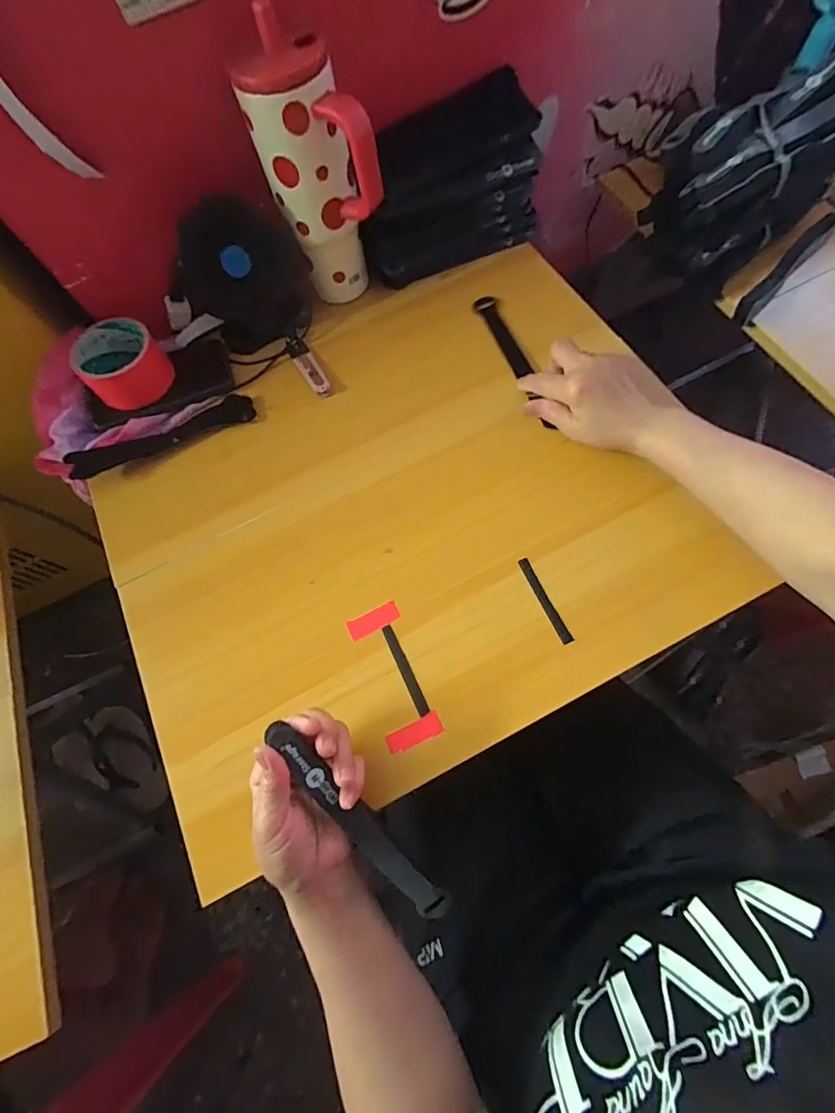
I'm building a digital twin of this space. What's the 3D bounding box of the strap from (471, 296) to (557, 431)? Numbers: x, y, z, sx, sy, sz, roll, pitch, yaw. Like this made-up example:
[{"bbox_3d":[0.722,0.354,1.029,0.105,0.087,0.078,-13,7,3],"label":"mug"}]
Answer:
[{"bbox_3d":[0.108,-0.216,0.504,0.028,0.012,0.197,-17,68,-4],"label":"strap"}]

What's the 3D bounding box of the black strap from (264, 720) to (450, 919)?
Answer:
[{"bbox_3d":[-0.042,0.199,0.338,0.020,0.014,0.200,-39,101,-10],"label":"black strap"}]

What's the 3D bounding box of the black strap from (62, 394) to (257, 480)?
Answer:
[{"bbox_3d":[-0.283,-0.135,0.505,0.204,0.011,0.039,-24,69,-3],"label":"black strap"}]

